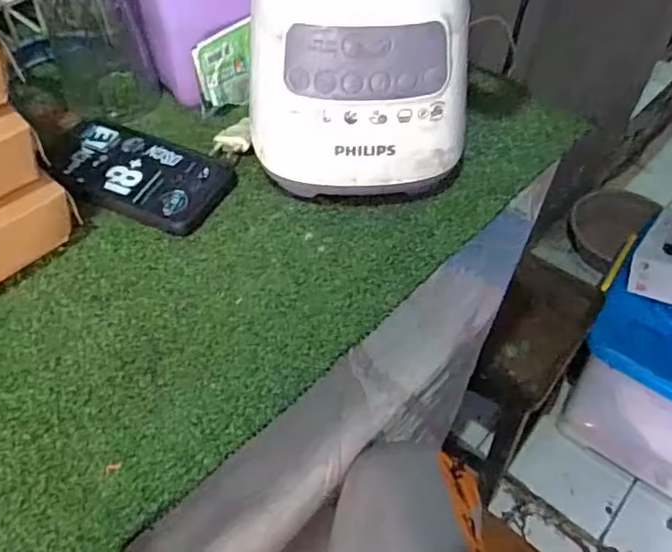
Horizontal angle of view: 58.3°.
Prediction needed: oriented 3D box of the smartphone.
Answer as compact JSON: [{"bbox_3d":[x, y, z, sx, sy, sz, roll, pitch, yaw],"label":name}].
[{"bbox_3d":[-0.152,-0.078,0.461,0.139,0.013,0.075,21,53,14],"label":"smartphone"}]

